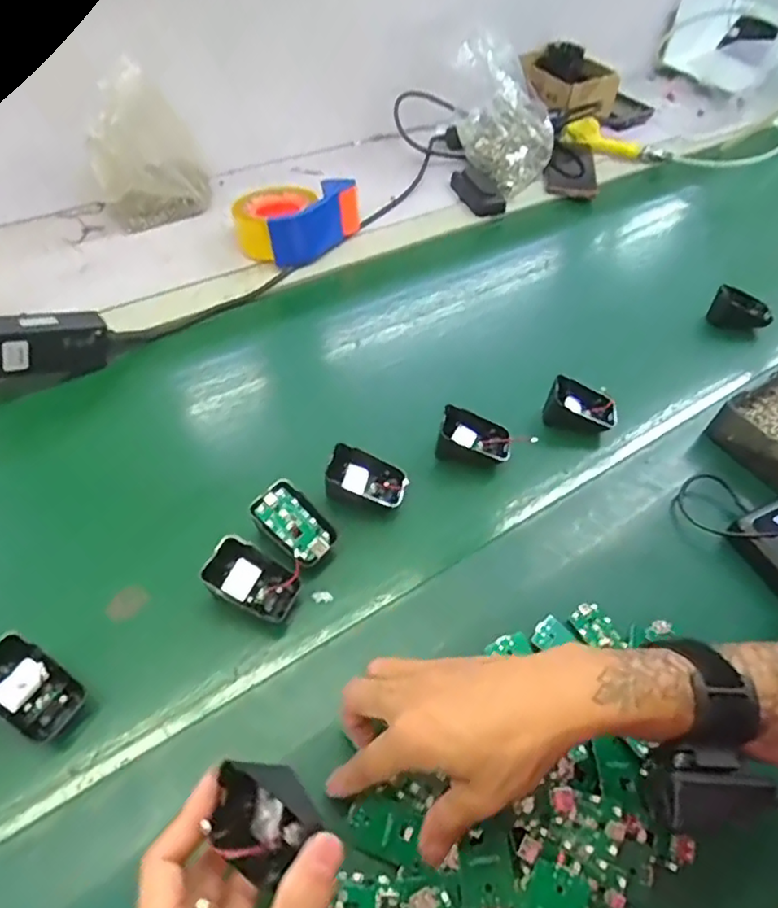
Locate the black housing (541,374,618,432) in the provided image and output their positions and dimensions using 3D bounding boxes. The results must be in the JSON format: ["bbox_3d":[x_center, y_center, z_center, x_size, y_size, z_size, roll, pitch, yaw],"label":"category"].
[{"bbox_3d":[0.191,-0.045,0.603,0.070,0.038,0.052,16,51,9],"label":"black housing"}]

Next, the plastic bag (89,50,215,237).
[{"bbox_3d":[-0.293,-0.362,0.736,0.138,0.166,0.062,-12,53,-14],"label":"plastic bag"}]

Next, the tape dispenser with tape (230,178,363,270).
[{"bbox_3d":[-0.119,-0.296,0.755,0.120,0.068,0.130,2,51,-3],"label":"tape dispenser with tape"}]

